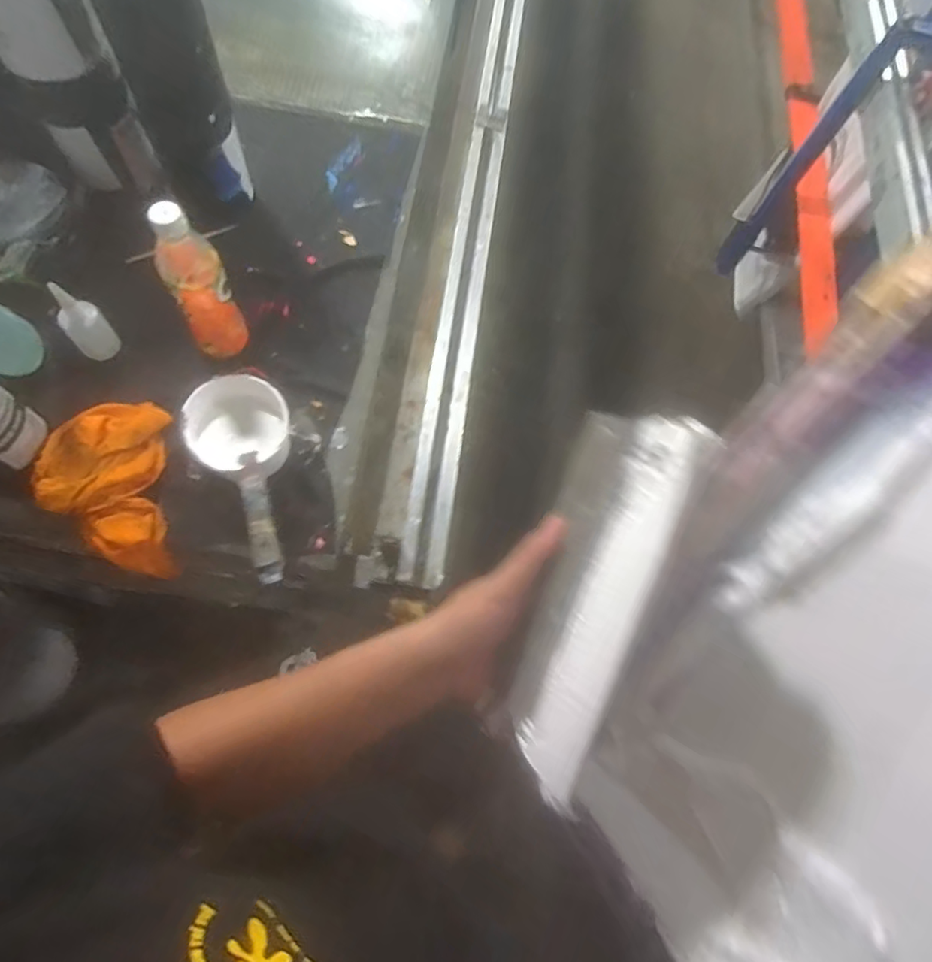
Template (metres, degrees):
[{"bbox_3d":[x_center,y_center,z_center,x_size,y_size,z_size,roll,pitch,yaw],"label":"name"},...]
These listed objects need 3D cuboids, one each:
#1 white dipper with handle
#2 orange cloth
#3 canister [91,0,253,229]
[{"bbox_3d":[-0.219,-0.004,0.601,0.108,0.084,0.276,-25,44,-13],"label":"white dipper with handle"},{"bbox_3d":[-0.415,0.006,0.681,0.121,0.091,0.189,-7,72,-4],"label":"orange cloth"},{"bbox_3d":[-0.333,-0.458,0.665,0.109,0.307,0.087,-25,74,-9],"label":"canister"}]

